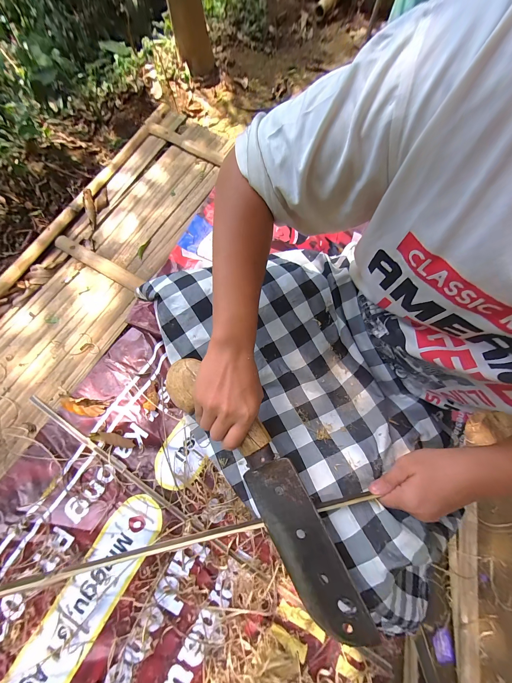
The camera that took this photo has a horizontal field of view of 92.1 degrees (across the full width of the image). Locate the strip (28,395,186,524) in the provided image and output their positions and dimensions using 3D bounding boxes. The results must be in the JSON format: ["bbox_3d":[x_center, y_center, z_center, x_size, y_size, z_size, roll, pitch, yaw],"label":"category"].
[{"bbox_3d":[-0.323,0.240,0.525,0.429,0.007,0.017,32,74,9],"label":"strip"}]

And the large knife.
[{"bbox_3d":[0.012,0.173,0.299,0.074,0.037,0.370,-35,82,-11],"label":"large knife"}]

